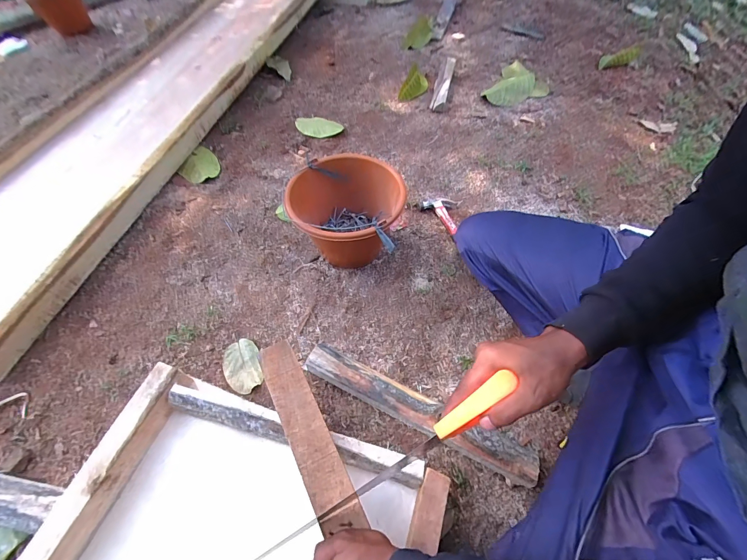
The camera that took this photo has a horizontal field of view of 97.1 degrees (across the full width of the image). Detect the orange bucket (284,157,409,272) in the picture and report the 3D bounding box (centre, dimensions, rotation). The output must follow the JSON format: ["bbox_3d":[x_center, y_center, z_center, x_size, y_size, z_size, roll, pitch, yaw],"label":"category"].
[{"bbox_3d":[-0.059,-0.142,0.760,0.244,0.175,0.247,9,58,6],"label":"orange bucket"}]

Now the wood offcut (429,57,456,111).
[{"bbox_3d":[0.267,-0.755,1.250,0.051,0.025,0.404,12,58,8],"label":"wood offcut"}]

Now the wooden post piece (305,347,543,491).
[{"bbox_3d":[0.076,0.229,0.592,0.431,0.041,0.066,23,60,14],"label":"wooden post piece"}]

